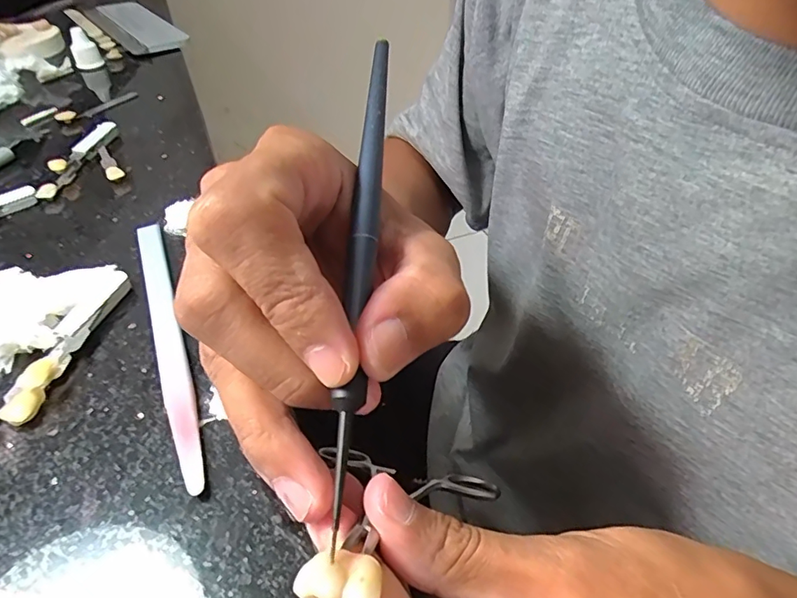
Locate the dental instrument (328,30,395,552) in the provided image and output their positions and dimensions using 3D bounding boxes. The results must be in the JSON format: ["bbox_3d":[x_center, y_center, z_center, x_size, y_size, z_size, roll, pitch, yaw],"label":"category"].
[{"bbox_3d":[-0.009,-0.018,0.136,0.007,0.006,0.153,2,64,2],"label":"dental instrument"}]

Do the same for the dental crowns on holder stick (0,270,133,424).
[{"bbox_3d":[-0.118,0.018,0.175,0.015,0.007,0.077,9,44,10],"label":"dental crowns on holder stick"}]

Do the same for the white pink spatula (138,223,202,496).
[{"bbox_3d":[-0.085,0.012,0.184,0.009,0.005,0.133,-19,46,-18],"label":"white pink spatula"}]

